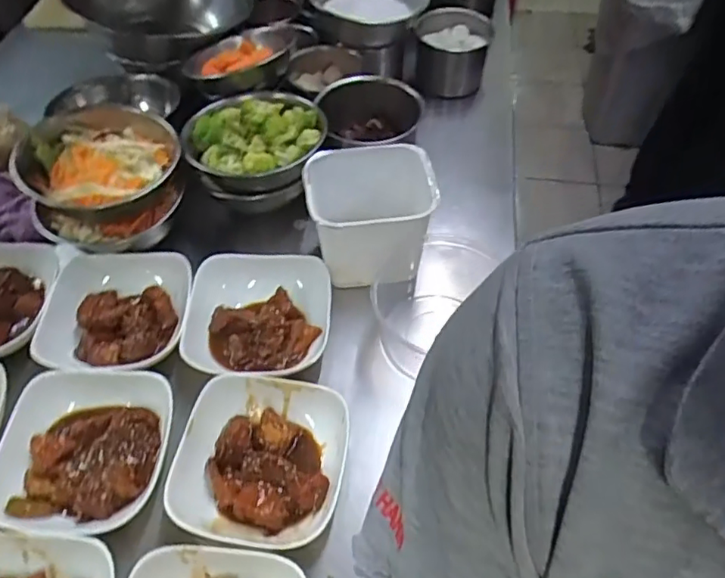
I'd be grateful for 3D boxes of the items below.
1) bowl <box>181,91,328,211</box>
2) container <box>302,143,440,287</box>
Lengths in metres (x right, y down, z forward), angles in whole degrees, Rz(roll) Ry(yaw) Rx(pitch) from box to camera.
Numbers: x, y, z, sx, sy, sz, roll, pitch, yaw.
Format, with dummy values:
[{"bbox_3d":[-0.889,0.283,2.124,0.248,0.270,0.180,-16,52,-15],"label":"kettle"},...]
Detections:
[{"bbox_3d":[-0.127,-0.175,0.705,0.158,0.069,0.155,-1,52,1],"label":"bowl"},{"bbox_3d":[0.009,-0.084,0.643,0.137,0.102,0.119,0,52,2],"label":"container"}]

